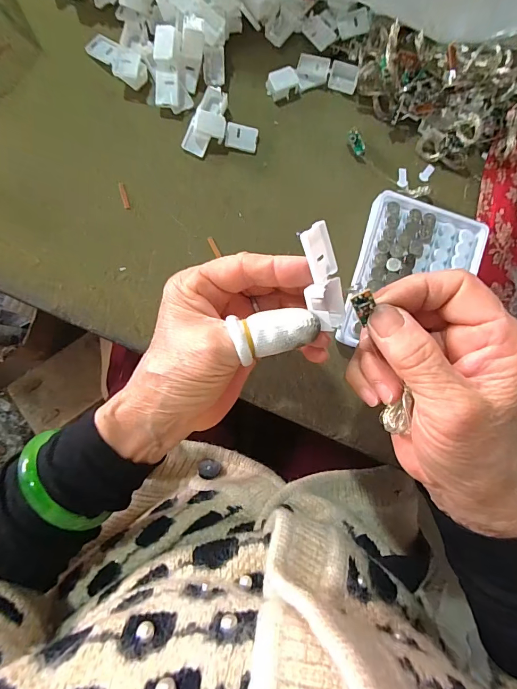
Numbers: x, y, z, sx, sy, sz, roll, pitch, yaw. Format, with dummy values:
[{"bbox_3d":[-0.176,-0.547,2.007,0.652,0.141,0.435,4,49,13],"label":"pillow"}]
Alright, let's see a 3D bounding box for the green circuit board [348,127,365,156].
[{"bbox_3d":[0.086,-0.179,0.327,0.010,0.006,0.023,-36,111,-6],"label":"green circuit board"}]

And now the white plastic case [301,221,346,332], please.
[{"bbox_3d":[0.033,-0.033,0.191,0.021,0.013,0.055,-21,118,-6],"label":"white plastic case"}]

